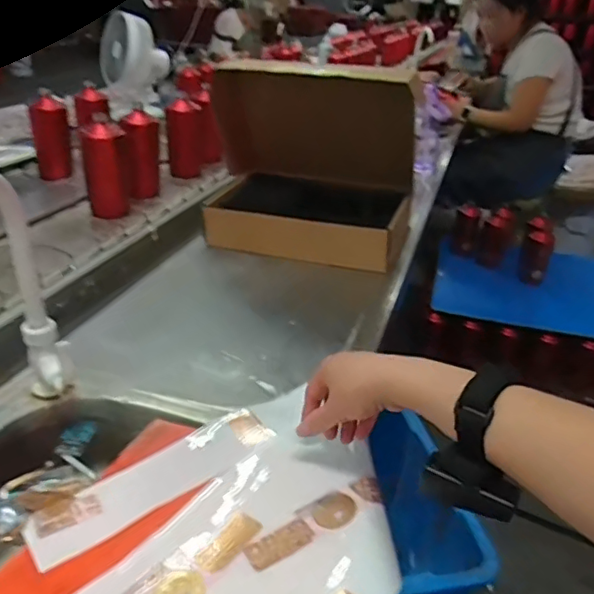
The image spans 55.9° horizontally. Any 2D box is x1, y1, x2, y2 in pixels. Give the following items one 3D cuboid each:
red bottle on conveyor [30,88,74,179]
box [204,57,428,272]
[{"bbox_3d":[-0.558,-0.363,1.275,0.083,0.172,0.092,-10,32,-22],"label":"red bottle on conveyor"},{"bbox_3d":[0.012,-0.258,1.042,0.392,0.309,0.234,11,30,14],"label":"box"}]

